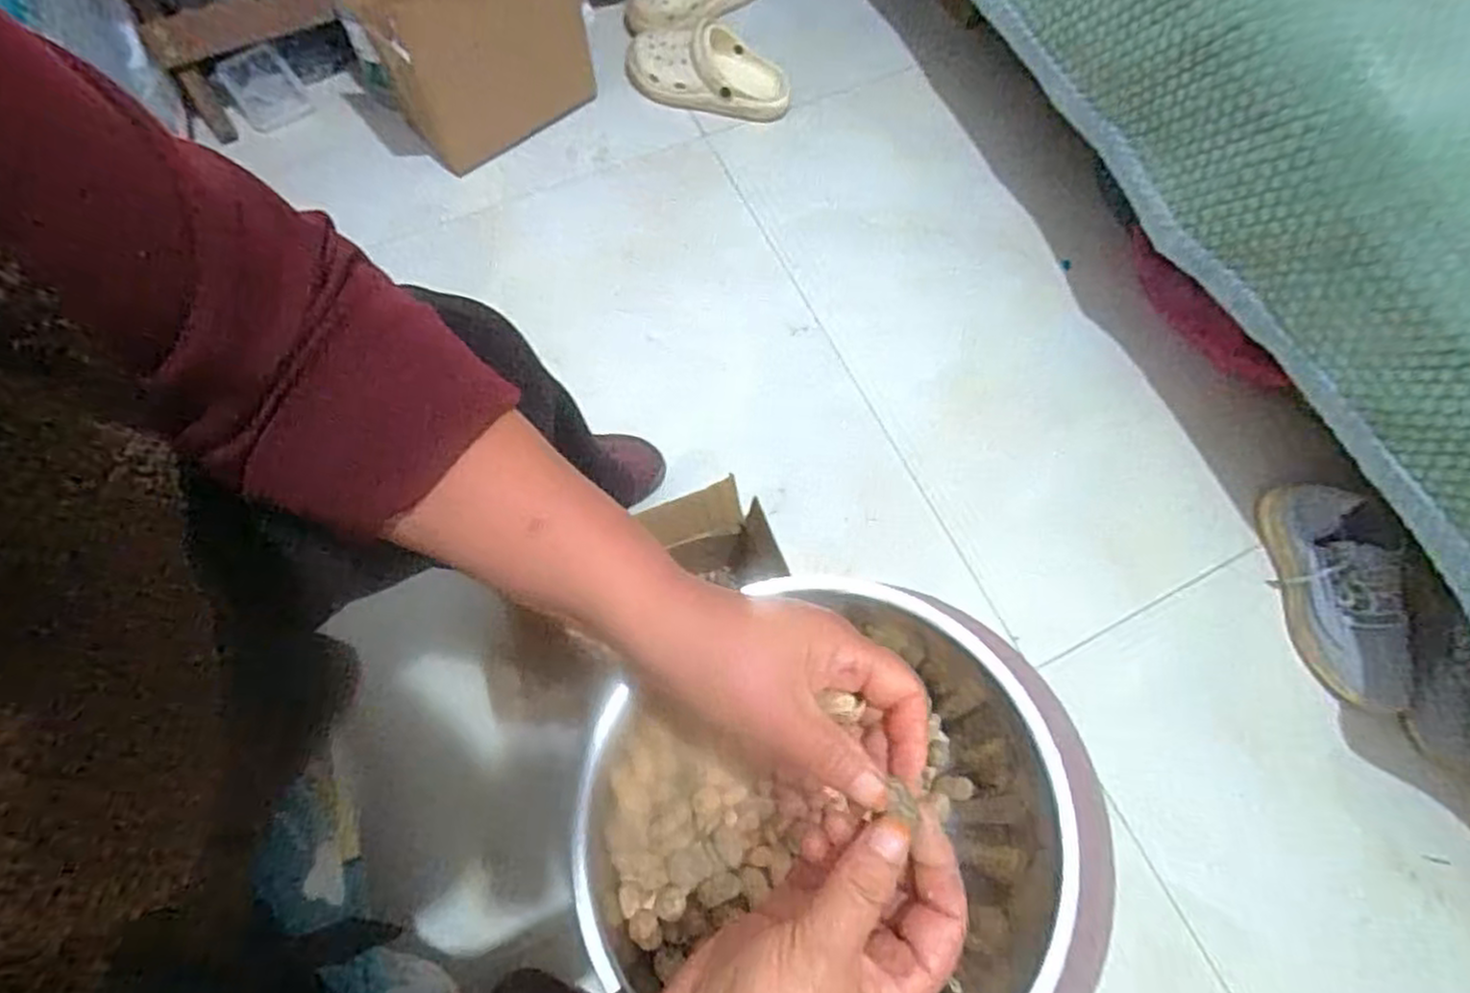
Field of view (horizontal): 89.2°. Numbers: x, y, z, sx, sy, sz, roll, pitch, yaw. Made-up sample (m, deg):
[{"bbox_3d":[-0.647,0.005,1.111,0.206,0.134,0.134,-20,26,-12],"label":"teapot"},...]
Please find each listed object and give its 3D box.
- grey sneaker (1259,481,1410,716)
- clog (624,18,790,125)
[{"bbox_3d":[0.649,0.103,0.798,0.081,0.094,0.247,-8,72,-5],"label":"grey sneaker"},{"bbox_3d":[-0.036,-0.572,1.000,0.223,0.073,0.089,13,71,2],"label":"clog"}]

